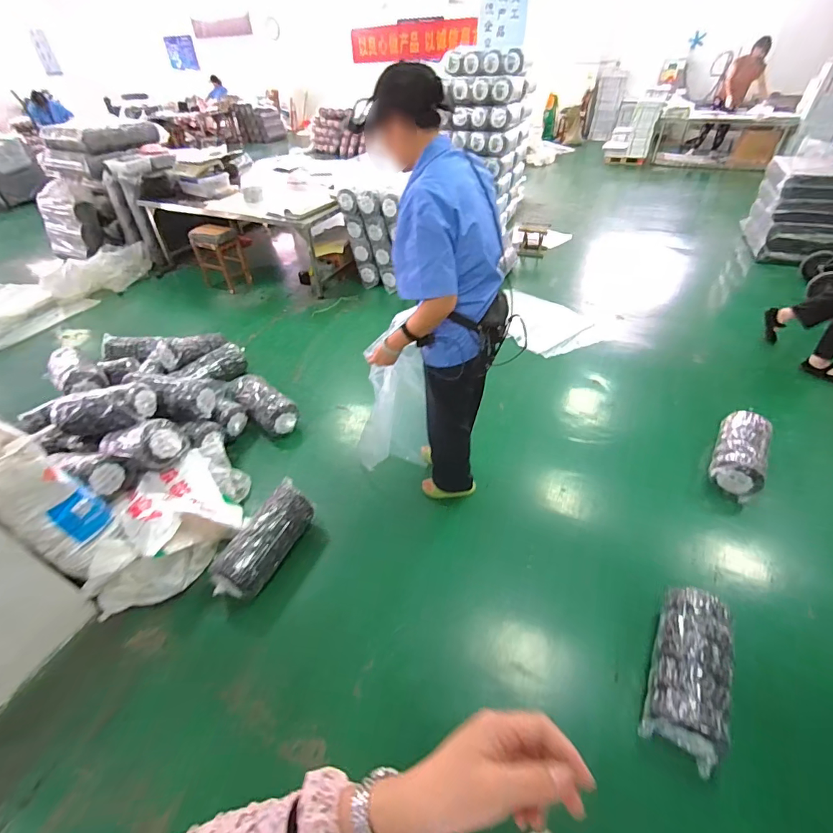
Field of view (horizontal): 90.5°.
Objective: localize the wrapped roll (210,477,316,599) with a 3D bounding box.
[{"bbox_3d":[-0.612,0.507,1.692,0.176,0.172,0.471,17,46,20],"label":"wrapped roll"}]

